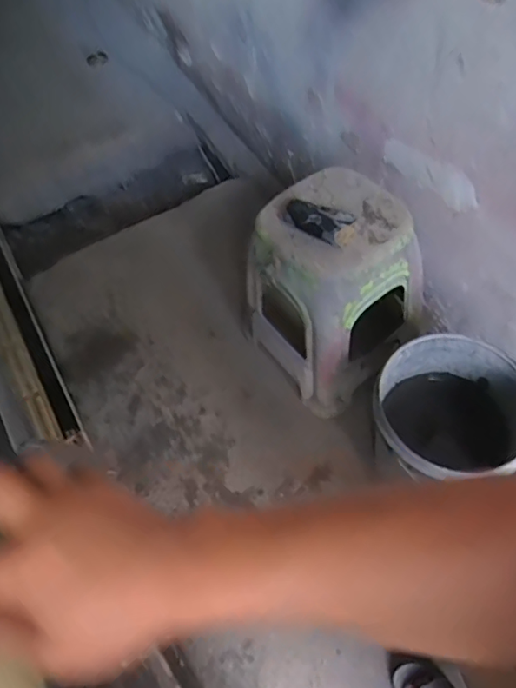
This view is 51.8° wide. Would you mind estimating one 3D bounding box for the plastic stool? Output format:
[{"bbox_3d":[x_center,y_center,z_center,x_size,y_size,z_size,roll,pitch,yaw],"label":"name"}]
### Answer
[{"bbox_3d":[0.177,-0.116,1.335,0.282,0.539,0.350,-35,62,-20],"label":"plastic stool"}]

